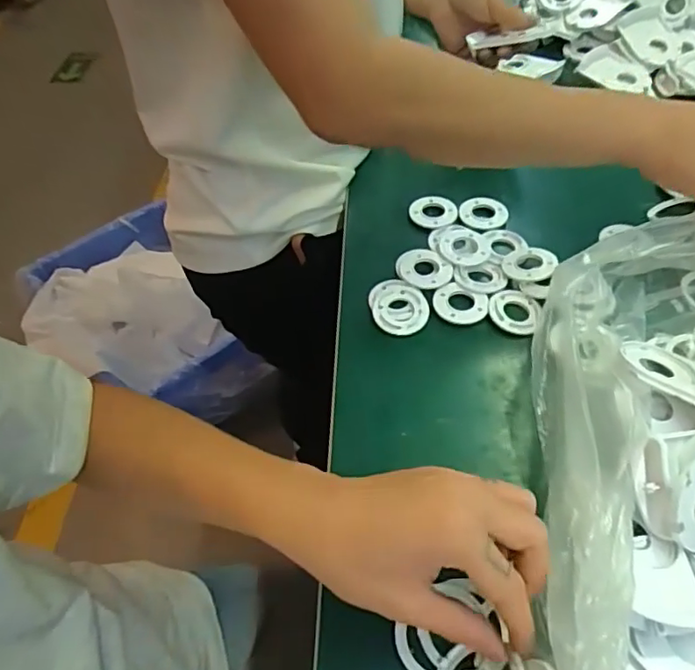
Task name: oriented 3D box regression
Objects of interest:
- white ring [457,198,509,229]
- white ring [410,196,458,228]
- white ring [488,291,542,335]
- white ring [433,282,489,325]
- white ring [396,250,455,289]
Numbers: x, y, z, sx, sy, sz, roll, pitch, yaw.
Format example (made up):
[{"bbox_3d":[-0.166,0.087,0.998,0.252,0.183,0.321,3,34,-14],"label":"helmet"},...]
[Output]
[{"bbox_3d":[0.128,-0.116,0.530,0.044,0.004,0.044,-2,51,2],"label":"white ring"},{"bbox_3d":[0.081,-0.117,0.534,0.043,0.008,0.043,-2,51,2],"label":"white ring"},{"bbox_3d":[0.134,-0.018,0.452,0.041,0.008,0.041,-2,51,2],"label":"white ring"},{"bbox_3d":[0.091,-0.026,0.455,0.043,0.004,0.039,24,56,21],"label":"white ring"},{"bbox_3d":[0.064,-0.057,0.480,0.049,0.004,0.041,34,60,27],"label":"white ring"}]

